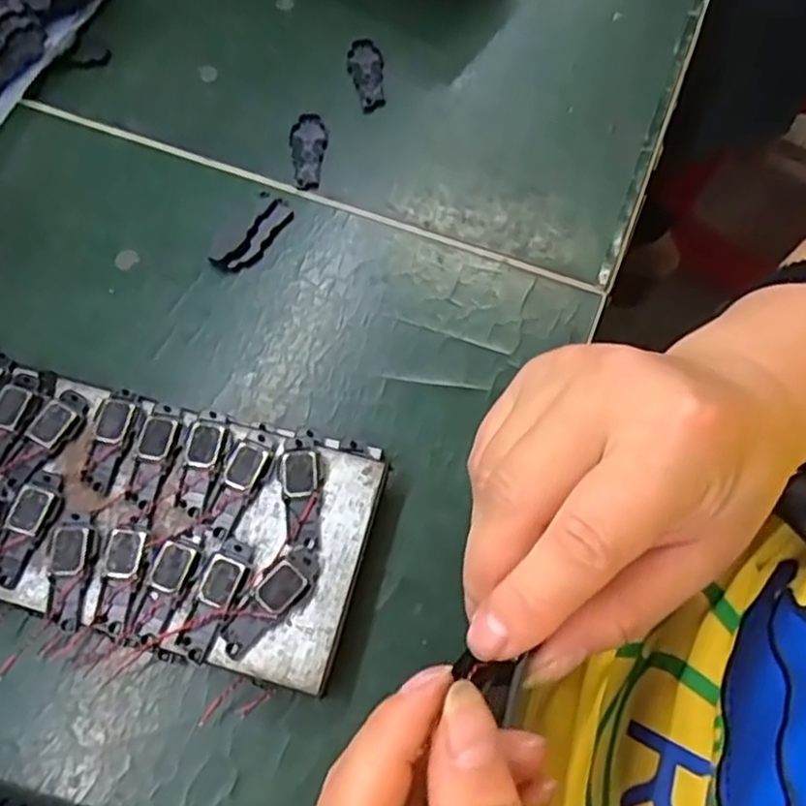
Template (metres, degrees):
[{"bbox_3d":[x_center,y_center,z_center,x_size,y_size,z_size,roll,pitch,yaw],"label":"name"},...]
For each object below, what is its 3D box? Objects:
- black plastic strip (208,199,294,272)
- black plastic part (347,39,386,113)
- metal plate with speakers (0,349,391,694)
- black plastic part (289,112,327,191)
[{"bbox_3d":[-0.063,-0.071,0.307,0.012,0.007,0.039,36,74,14],"label":"black plastic strip"},{"bbox_3d":[-0.018,-0.157,0.342,0.016,0.004,0.041,-5,68,-1],"label":"black plastic part"},{"bbox_3d":[-0.109,0.034,0.259,0.194,0.021,0.085,13,69,6],"label":"metal plate with speakers"},{"bbox_3d":[-0.043,-0.115,0.324,0.016,0.004,0.040,-2,68,1],"label":"black plastic part"}]

